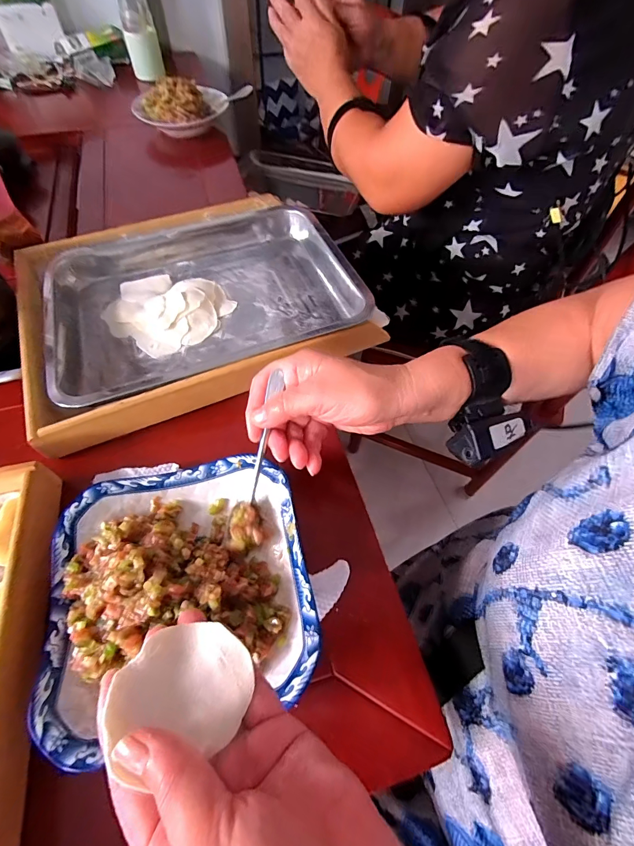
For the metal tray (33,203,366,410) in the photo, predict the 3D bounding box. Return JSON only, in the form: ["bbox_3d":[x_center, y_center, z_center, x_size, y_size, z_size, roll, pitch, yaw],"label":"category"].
[{"bbox_3d":[-0.135,-0.154,0.456,0.339,0.050,0.273,-17,59,-14],"label":"metal tray"}]

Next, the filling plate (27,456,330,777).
[{"bbox_3d":[-0.100,0.114,0.278,0.181,0.051,0.174,-10,57,-10],"label":"filling plate"}]

